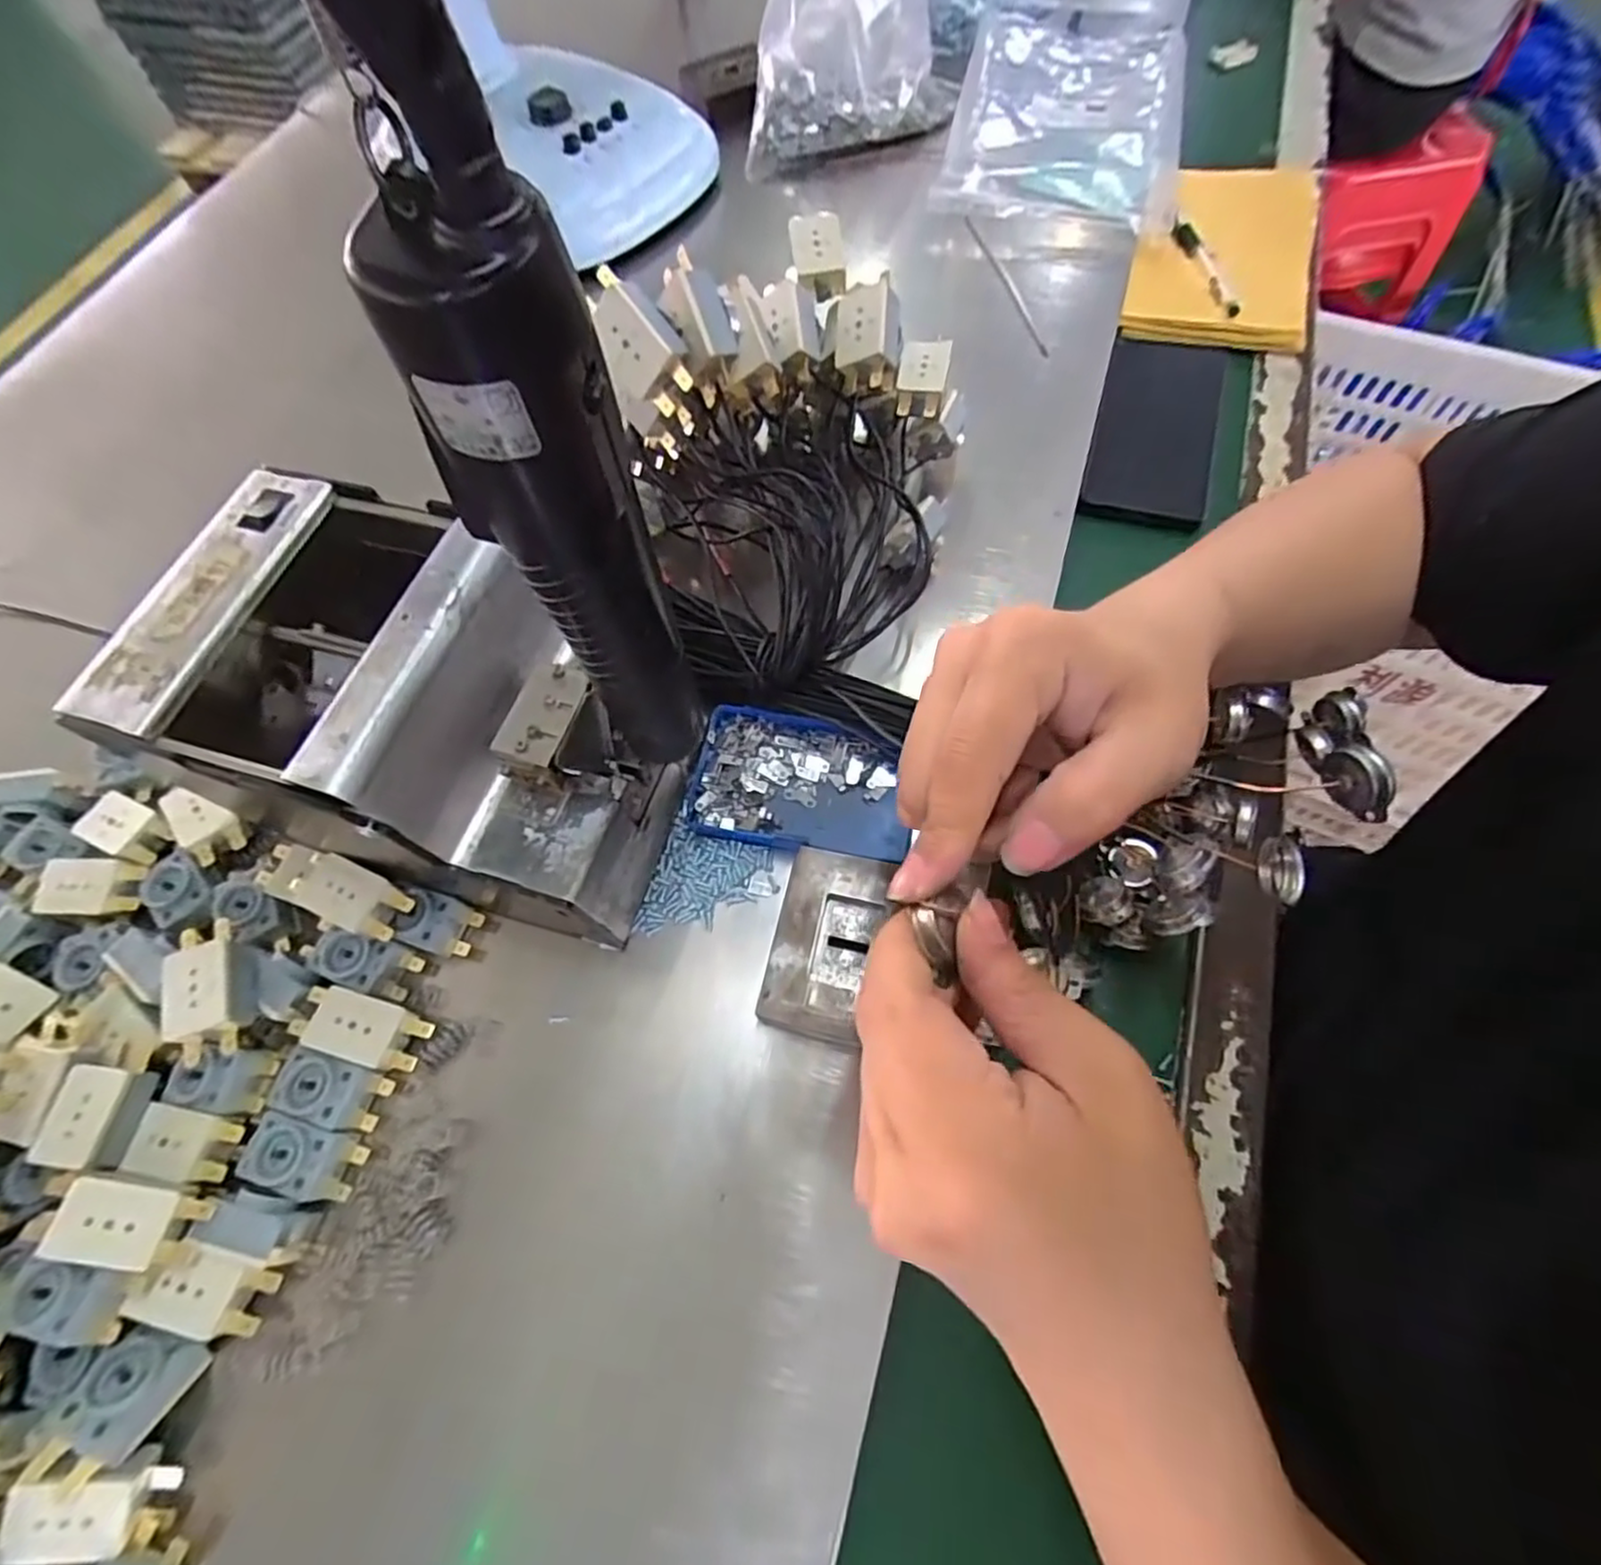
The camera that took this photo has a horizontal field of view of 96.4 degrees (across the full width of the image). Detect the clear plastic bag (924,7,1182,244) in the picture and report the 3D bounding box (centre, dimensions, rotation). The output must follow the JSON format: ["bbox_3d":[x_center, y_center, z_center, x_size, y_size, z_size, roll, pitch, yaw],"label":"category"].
[{"bbox_3d":[0.228,-0.581,0.605,0.186,0.029,0.329,10,66,7],"label":"clear plastic bag"}]

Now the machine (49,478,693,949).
[{"bbox_3d":[-0.156,-0.013,0.309,0.187,0.143,0.127,23,68,12],"label":"machine"}]

